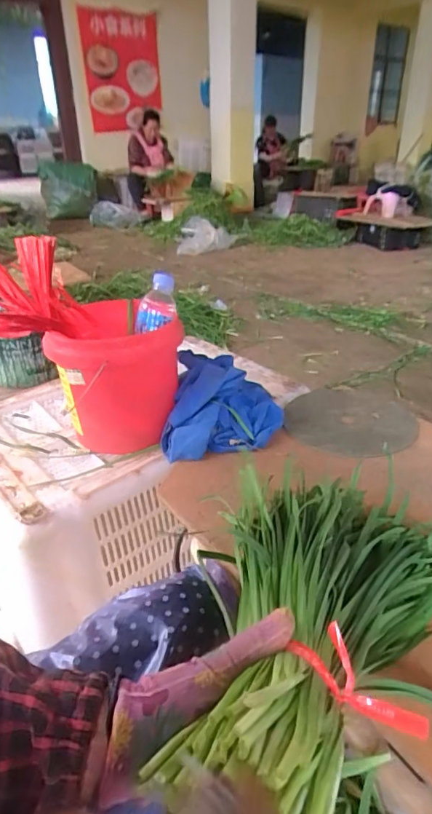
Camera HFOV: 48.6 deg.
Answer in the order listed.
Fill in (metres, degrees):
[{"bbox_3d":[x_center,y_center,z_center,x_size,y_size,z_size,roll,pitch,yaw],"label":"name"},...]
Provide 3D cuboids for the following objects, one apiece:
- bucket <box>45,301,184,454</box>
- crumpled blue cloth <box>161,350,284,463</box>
[{"bbox_3d":[-0.160,-0.051,0.768,0.194,0.191,0.189,-13,32,-19],"label":"bucket"},{"bbox_3d":[0.012,-0.012,0.760,0.175,0.087,0.204,0,30,2],"label":"crumpled blue cloth"}]

